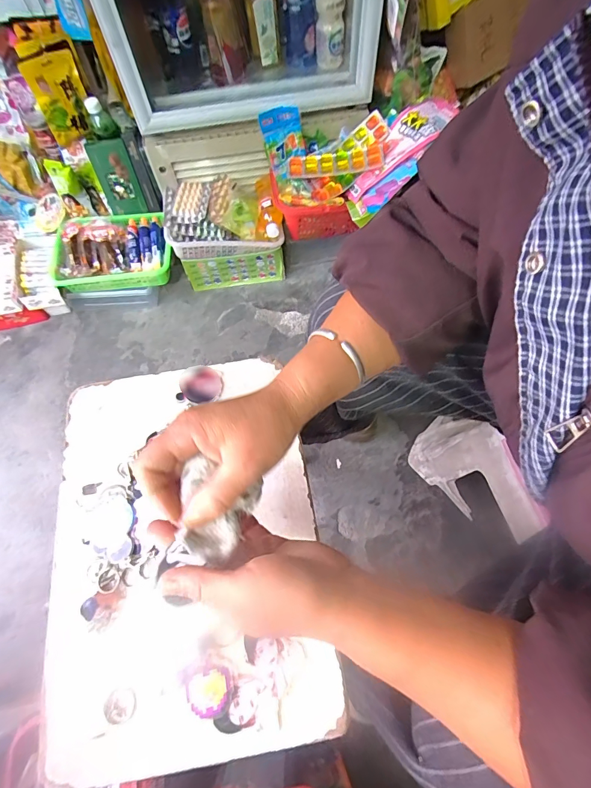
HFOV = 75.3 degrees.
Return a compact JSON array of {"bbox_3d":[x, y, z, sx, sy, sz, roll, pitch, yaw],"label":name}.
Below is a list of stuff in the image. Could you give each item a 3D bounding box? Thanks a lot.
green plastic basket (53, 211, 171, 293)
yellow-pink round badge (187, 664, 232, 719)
[{"bbox_3d":[-0.435,-0.346,0.923,0.273,0.067,0.186,-10,65,-2],"label":"green plastic basket"},{"bbox_3d":[-0.067,0.230,0.296,0.033,0.007,0.030,-1,65,2],"label":"yellow-pink round badge"}]

